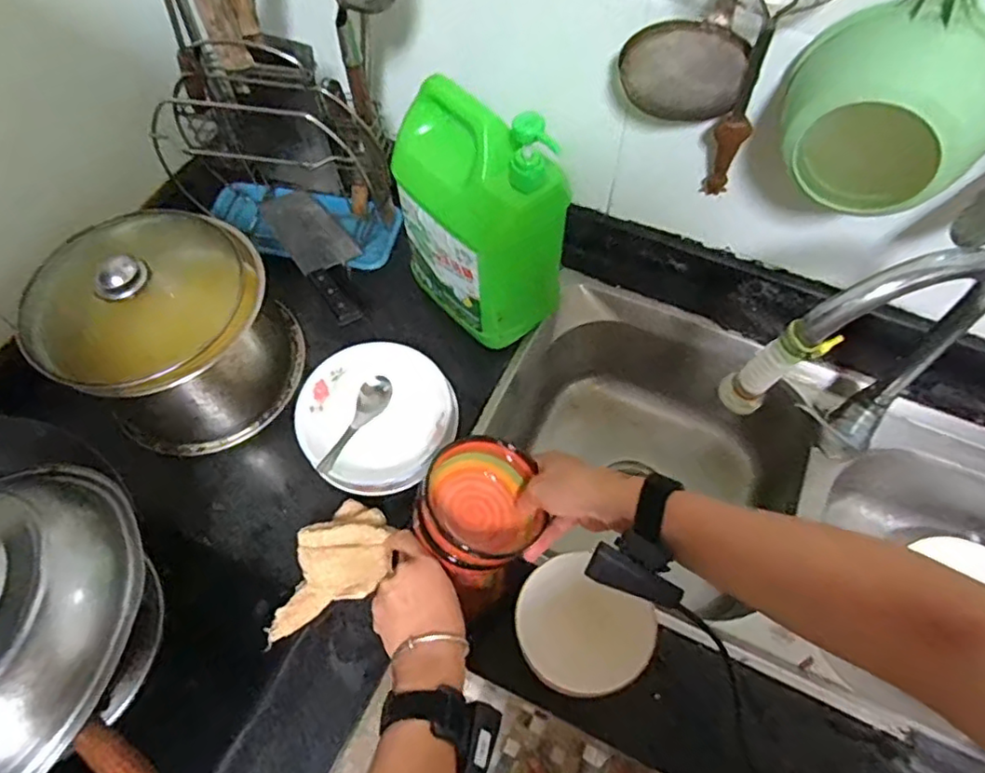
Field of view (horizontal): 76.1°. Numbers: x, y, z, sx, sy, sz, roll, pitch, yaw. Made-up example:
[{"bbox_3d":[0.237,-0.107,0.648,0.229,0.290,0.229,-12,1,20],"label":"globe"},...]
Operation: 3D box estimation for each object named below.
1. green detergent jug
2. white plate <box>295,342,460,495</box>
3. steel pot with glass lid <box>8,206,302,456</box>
[{"bbox_3d":[-0.016,-0.196,0.719,0.125,0.273,0.172,-40,67,-19],"label":"green detergent jug"},{"bbox_3d":[-0.135,0.033,0.731,0.175,0.031,0.169,-1,61,2],"label":"white plate"},{"bbox_3d":[-0.349,-0.057,0.710,0.212,0.202,0.225,-1,61,2],"label":"steel pot with glass lid"}]

